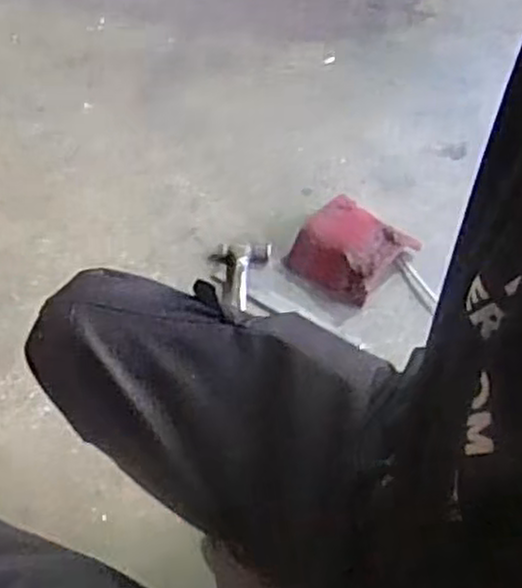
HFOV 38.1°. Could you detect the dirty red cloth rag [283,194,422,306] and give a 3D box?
[{"bbox_3d":[0.140,-0.066,1.201,0.149,0.074,0.152,37,61,23],"label":"dirty red cloth rag"}]

